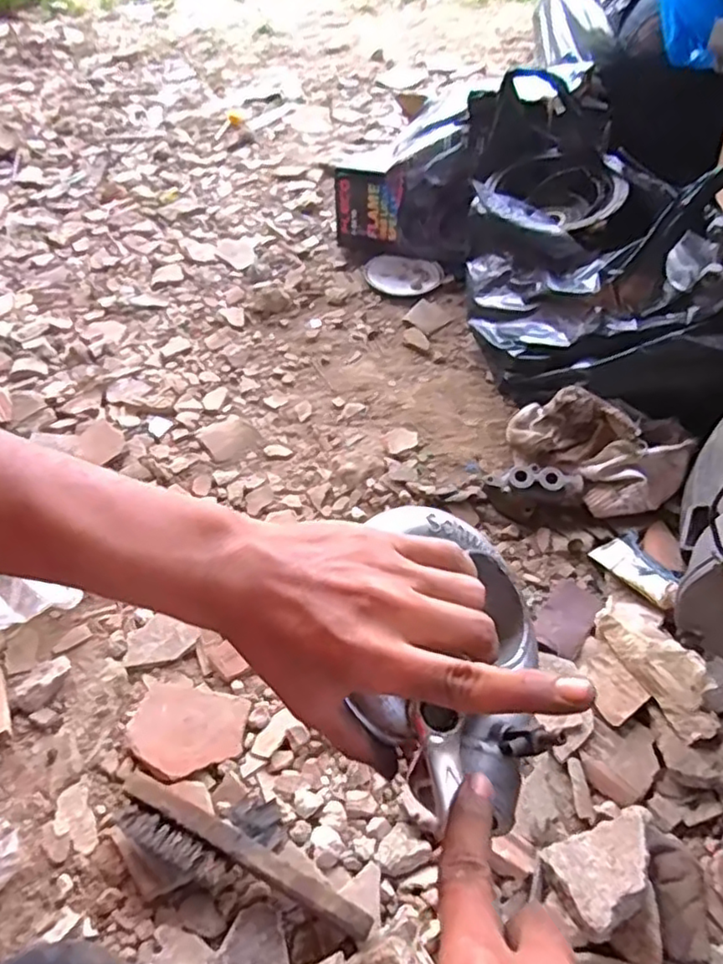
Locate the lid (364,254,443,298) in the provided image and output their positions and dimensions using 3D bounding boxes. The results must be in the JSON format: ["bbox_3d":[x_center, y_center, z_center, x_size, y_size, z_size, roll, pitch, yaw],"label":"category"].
[{"bbox_3d":[0.070,-0.367,1.152,0.140,0.019,0.140,2,47,-2],"label":"lid"}]

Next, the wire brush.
[{"bbox_3d":[-0.104,0.321,0.544,0.237,0.042,0.053,22,49,15],"label":"wire brush"}]

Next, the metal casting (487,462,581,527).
[{"bbox_3d":[0.221,0.009,0.824,0.113,0.054,0.069,2,47,-3],"label":"metal casting"}]

